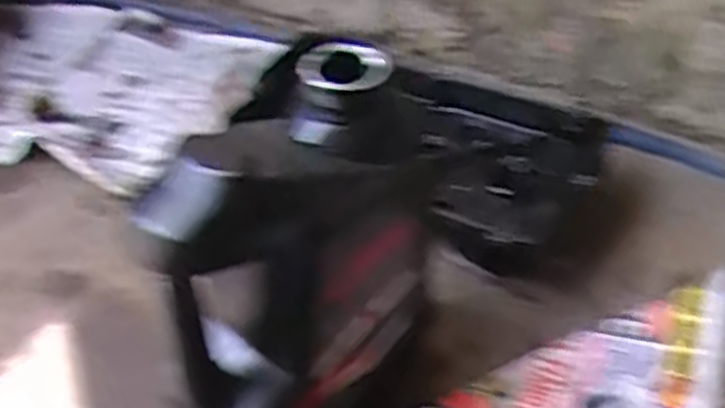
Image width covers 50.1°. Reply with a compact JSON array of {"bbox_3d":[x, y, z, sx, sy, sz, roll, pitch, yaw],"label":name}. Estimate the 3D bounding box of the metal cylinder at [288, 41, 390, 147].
[{"bbox_3d":[-0.013,-0.070,0.475,0.059,0.046,0.061,1,43,3],"label":"metal cylinder"}]

